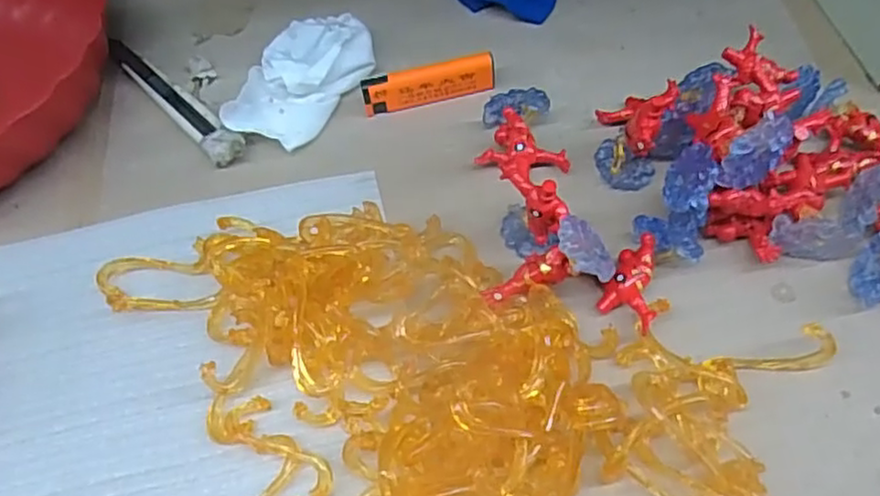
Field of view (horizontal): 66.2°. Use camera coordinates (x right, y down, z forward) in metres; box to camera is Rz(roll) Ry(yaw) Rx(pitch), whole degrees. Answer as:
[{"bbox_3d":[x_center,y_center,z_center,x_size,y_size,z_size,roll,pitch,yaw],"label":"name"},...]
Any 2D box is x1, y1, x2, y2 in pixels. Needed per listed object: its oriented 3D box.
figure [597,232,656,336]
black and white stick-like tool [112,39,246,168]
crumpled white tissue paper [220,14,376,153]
[{"bbox_3d":[0.093,0.017,0.322,0.025,0.019,0.044,20,61,17],"label":"figure"},{"bbox_3d":[-0.166,-0.093,0.417,0.020,0.013,0.142,-39,62,-20],"label":"black and white stick-like tool"},{"bbox_3d":[-0.083,-0.106,0.417,0.066,0.027,0.107,12,59,12],"label":"crumpled white tissue paper"}]

